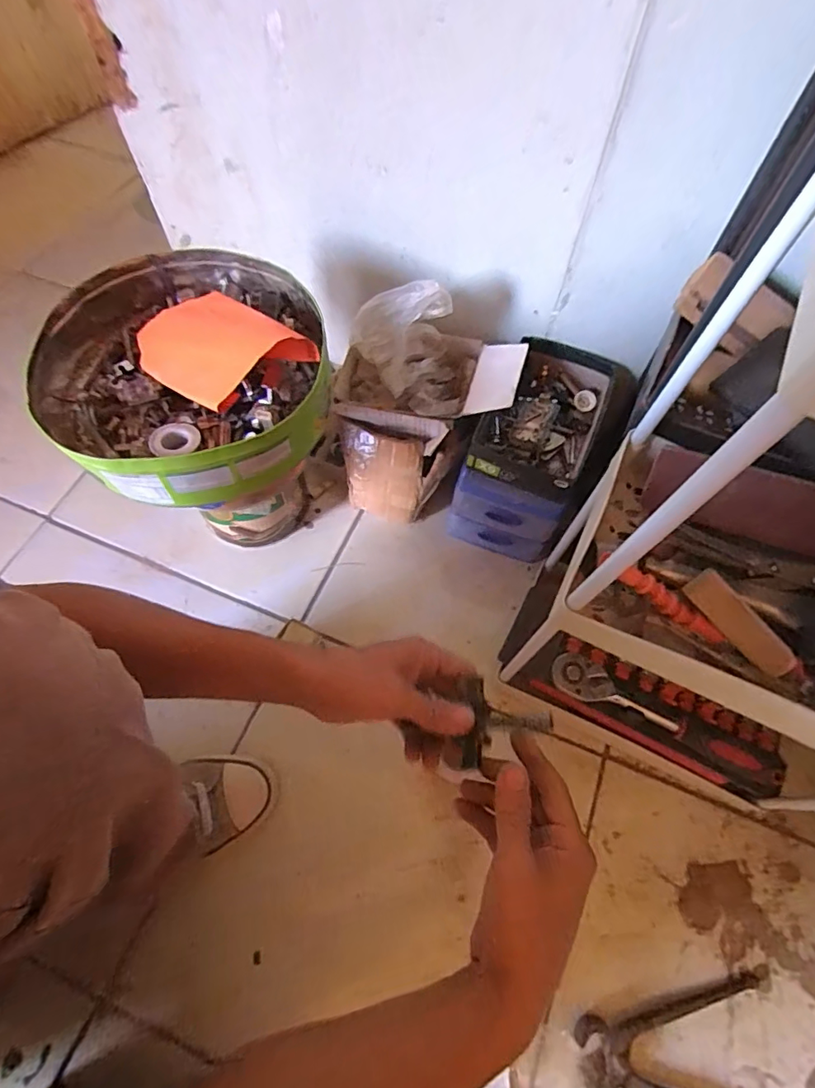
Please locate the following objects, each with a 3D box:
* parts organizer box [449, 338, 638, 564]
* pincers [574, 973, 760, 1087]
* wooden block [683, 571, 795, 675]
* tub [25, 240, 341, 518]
[{"bbox_3d":[0.162,-0.111,0.672,0.133,0.196,0.193,25,65,12],"label":"parts organizer box"},{"bbox_3d":[0.253,0.472,0.485,0.185,0.020,0.115,5,62,2],"label":"pincers"},{"bbox_3d":[0.250,0.060,0.389,0.026,0.015,0.090,-44,82,17],"label":"wooden block"},{"bbox_3d":[-0.220,-0.175,0.500,0.268,0.077,0.271,0,62,-1],"label":"tub"}]

